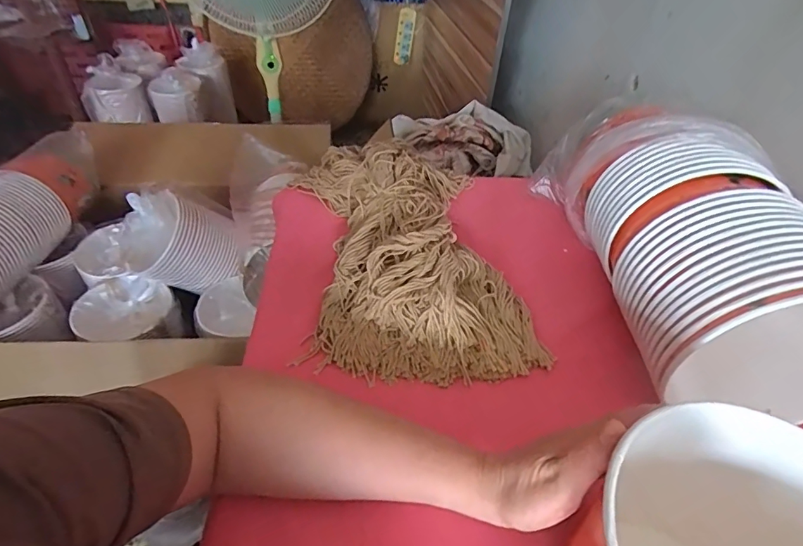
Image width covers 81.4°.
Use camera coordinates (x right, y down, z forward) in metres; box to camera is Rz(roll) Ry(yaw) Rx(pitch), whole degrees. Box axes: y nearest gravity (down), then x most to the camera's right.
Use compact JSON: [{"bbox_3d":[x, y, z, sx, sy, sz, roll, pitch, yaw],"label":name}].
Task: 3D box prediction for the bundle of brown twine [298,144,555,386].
[{"bbox_3d":[0.004,-0.041,0.511,0.217,0.063,0.343,-3,44,-7],"label":"bundle of brown twine"}]

